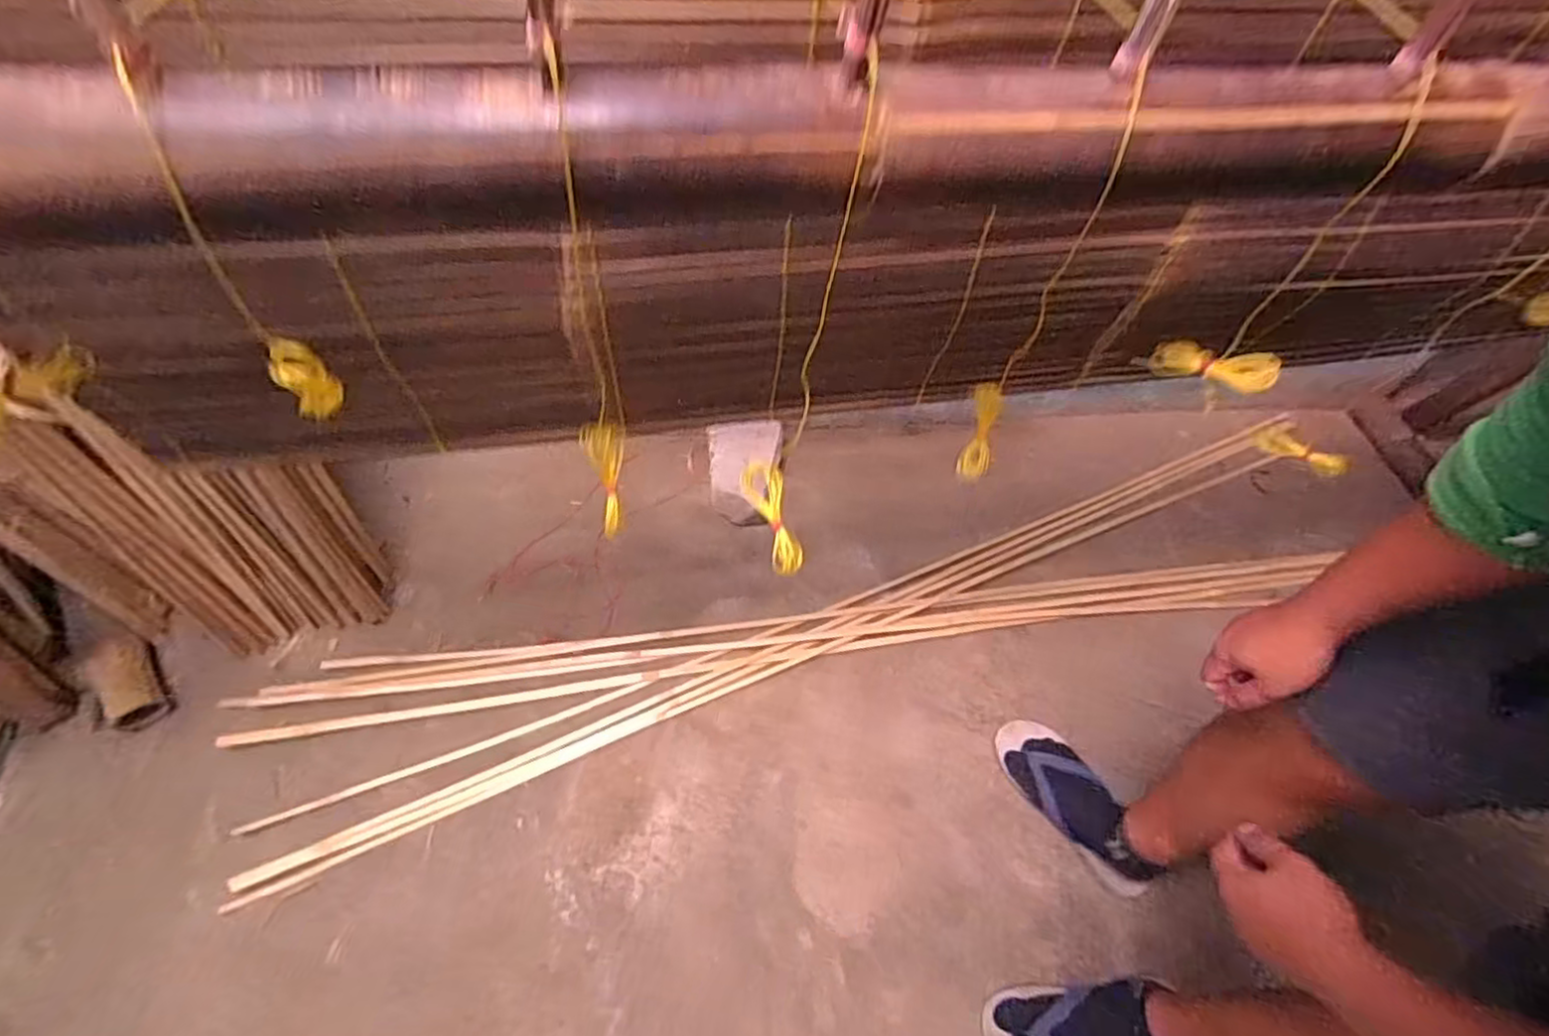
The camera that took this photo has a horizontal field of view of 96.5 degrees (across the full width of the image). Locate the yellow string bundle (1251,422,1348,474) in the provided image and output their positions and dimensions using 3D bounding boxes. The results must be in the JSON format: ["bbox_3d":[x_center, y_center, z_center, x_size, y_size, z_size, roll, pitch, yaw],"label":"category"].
[{"bbox_3d":[0.538,-0.070,0.705,0.025,0.031,0.082,-36,53,-22],"label":"yellow string bundle"}]

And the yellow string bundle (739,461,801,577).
[{"bbox_3d":[-0.001,0.000,0.551,0.032,0.017,0.091,-19,91,-14],"label":"yellow string bundle"}]

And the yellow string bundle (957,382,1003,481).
[{"bbox_3d":[0.202,-0.084,0.677,0.028,0.095,0.024,9,20,2],"label":"yellow string bundle"}]

